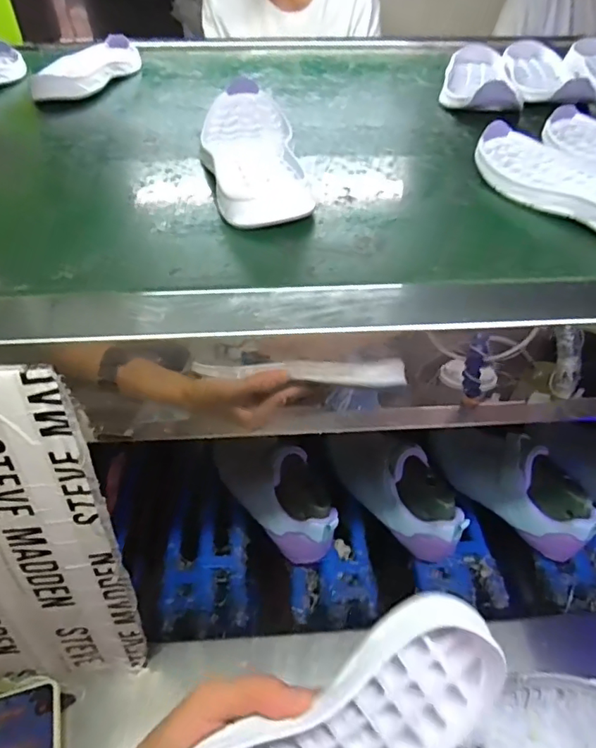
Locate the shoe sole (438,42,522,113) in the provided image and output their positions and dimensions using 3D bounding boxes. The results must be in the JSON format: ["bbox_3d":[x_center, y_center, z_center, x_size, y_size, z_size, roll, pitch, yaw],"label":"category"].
[{"bbox_3d":[0.220,-0.357,0.608,0.085,0.037,0.230,11,45,9],"label":"shoe sole"}]

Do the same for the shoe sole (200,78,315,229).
[{"bbox_3d":[-0.042,-0.201,0.446,0.080,0.033,0.243,-4,44,-6],"label":"shoe sole"}]

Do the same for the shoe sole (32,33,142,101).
[{"bbox_3d":[-0.260,-0.403,0.660,0.080,0.025,0.240,7,44,5],"label":"shoe sole"}]

